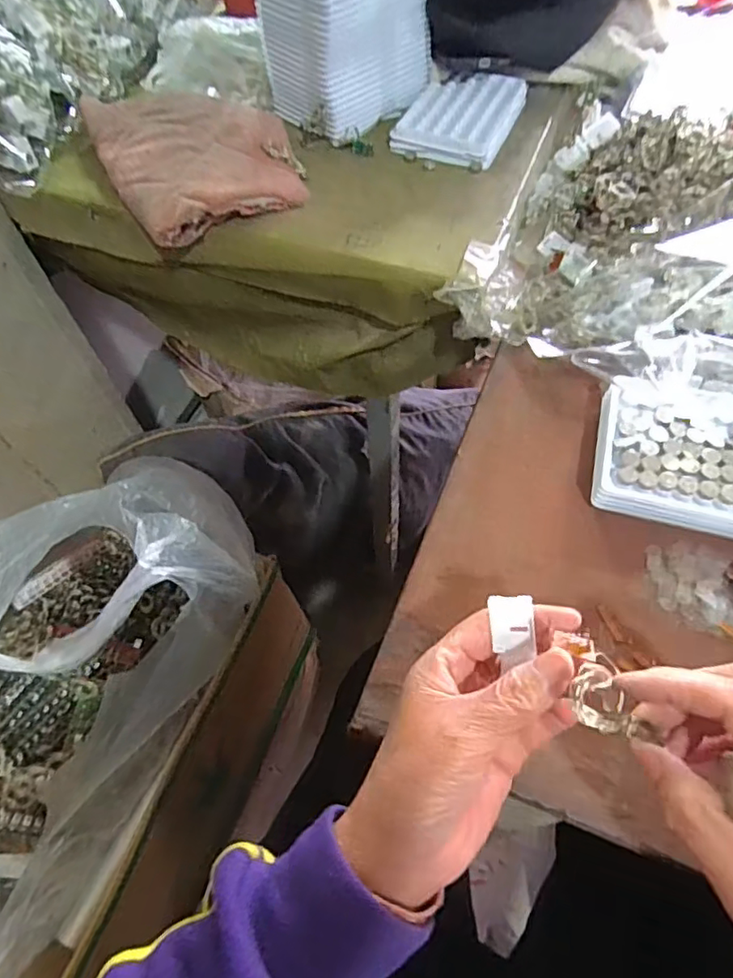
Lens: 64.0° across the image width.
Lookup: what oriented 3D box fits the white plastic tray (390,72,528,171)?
[{"bbox_3d":[0.088,-0.344,0.540,0.088,0.017,0.129,21,62,15],"label":"white plastic tray"}]

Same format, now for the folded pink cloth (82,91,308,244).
[{"bbox_3d":[-0.152,-0.299,0.513,0.149,0.029,0.213,-29,61,-14],"label":"folded pink cloth"}]

